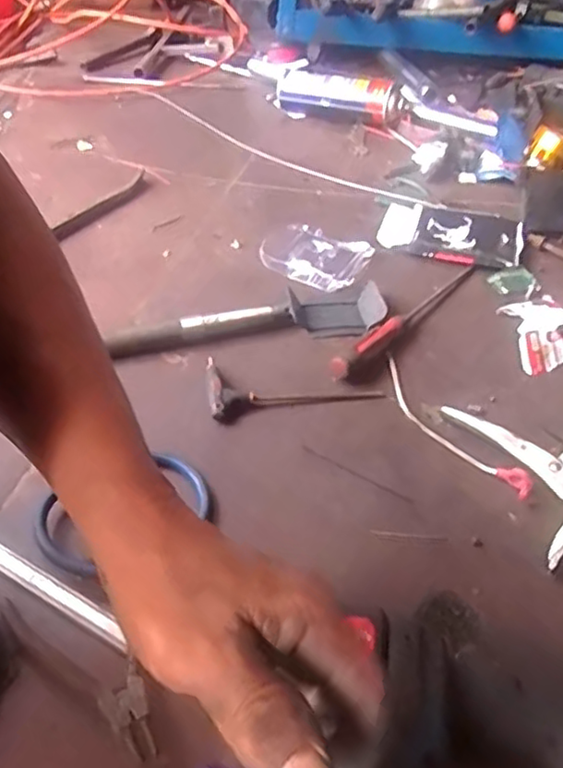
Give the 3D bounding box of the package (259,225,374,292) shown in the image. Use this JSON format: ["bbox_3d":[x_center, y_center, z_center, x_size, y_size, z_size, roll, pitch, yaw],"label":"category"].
[{"bbox_3d":[0.034,-0.157,0.798,0.131,0.014,0.105,20,45,18],"label":"package"}]

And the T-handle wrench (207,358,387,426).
[{"bbox_3d":[0.011,-0.003,0.626,0.164,0.020,0.073,-8,43,-12],"label":"T-handle wrench"}]

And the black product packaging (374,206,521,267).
[{"bbox_3d":[0.213,-0.197,0.842,0.176,0.014,0.118,15,43,13],"label":"black product packaging"}]

